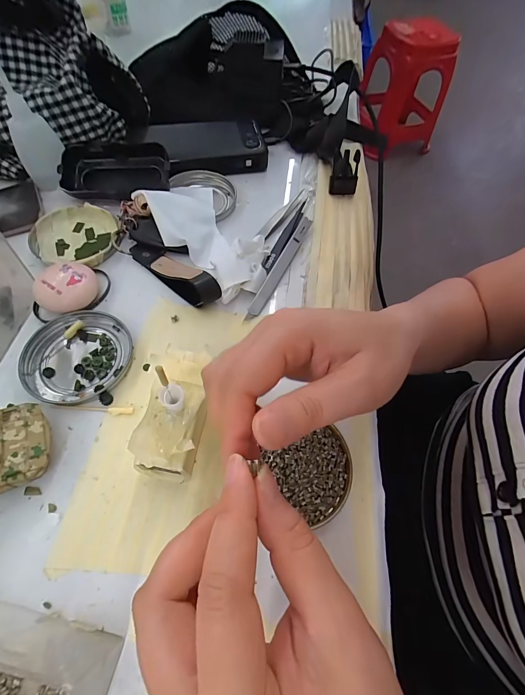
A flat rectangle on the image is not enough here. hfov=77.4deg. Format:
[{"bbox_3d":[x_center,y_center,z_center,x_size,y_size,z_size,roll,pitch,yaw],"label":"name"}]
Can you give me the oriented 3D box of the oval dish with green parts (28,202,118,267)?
[{"bbox_3d":[-0.181,-0.106,0.316,0.074,0.013,0.077,-7,61,-7],"label":"oval dish with green parts"}]

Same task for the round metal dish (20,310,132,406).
[{"bbox_3d":[-0.144,0.006,0.255,0.075,0.009,0.079,2,60,-3],"label":"round metal dish"}]

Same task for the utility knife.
[{"bbox_3d":[0.017,-0.080,0.309,0.011,0.008,0.134,24,62,10],"label":"utility knife"}]

